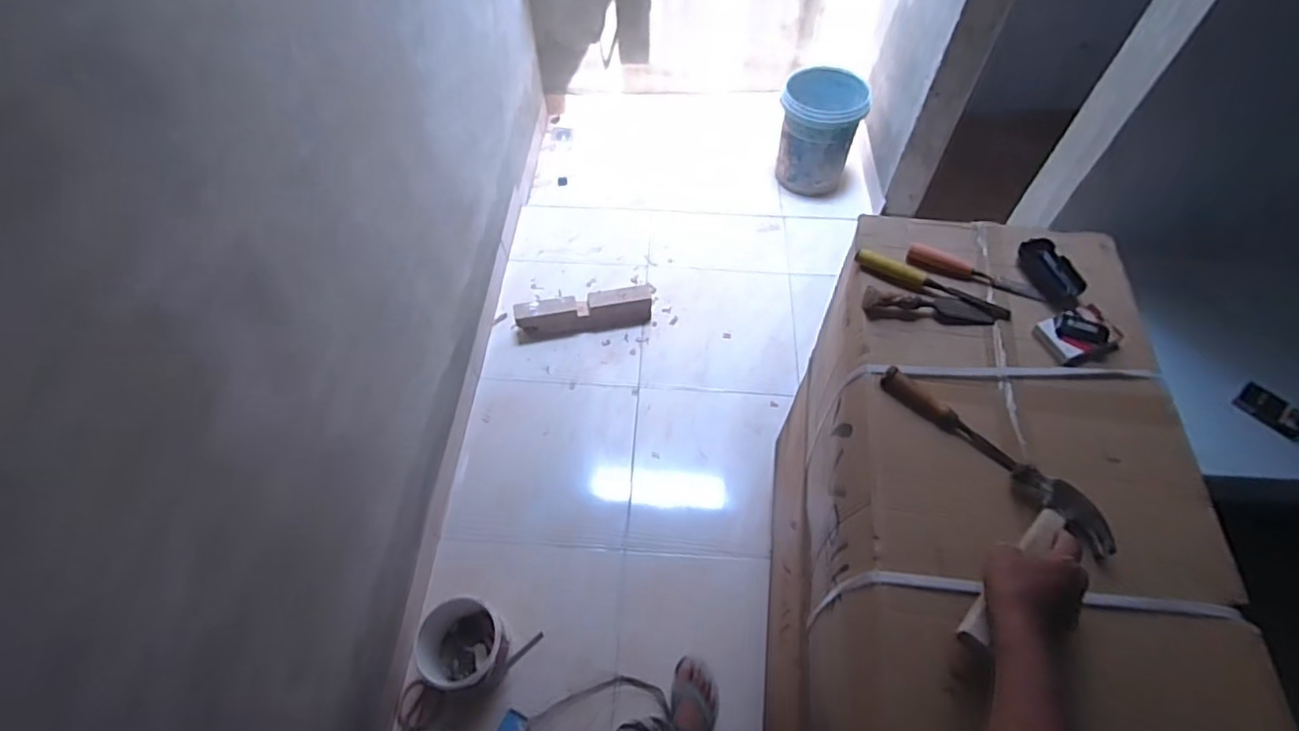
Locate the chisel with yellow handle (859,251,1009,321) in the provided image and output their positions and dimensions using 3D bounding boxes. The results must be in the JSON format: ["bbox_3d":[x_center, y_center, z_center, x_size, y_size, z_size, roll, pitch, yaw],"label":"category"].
[{"bbox_3d":[0.432,-0.128,0.900,0.236,0.028,0.034,23,60,14],"label":"chisel with yellow handle"}]

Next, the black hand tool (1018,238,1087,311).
[{"bbox_3d":[0.617,-0.142,0.911,0.054,0.034,0.123,-13,58,-9],"label":"black hand tool"}]

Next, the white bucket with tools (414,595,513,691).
[{"bbox_3d":[-0.421,0.641,1.352,0.185,0.171,0.174,0,57,0],"label":"white bucket with tools"}]

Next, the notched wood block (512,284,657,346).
[{"bbox_3d":[-0.201,-0.162,1.897,0.442,0.115,0.089,-11,58,-7],"label":"notched wood block"}]

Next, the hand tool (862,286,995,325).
[{"bbox_3d":[0.418,-0.089,0.883,0.189,0.025,0.044,3,57,2],"label":"hand tool"}]

